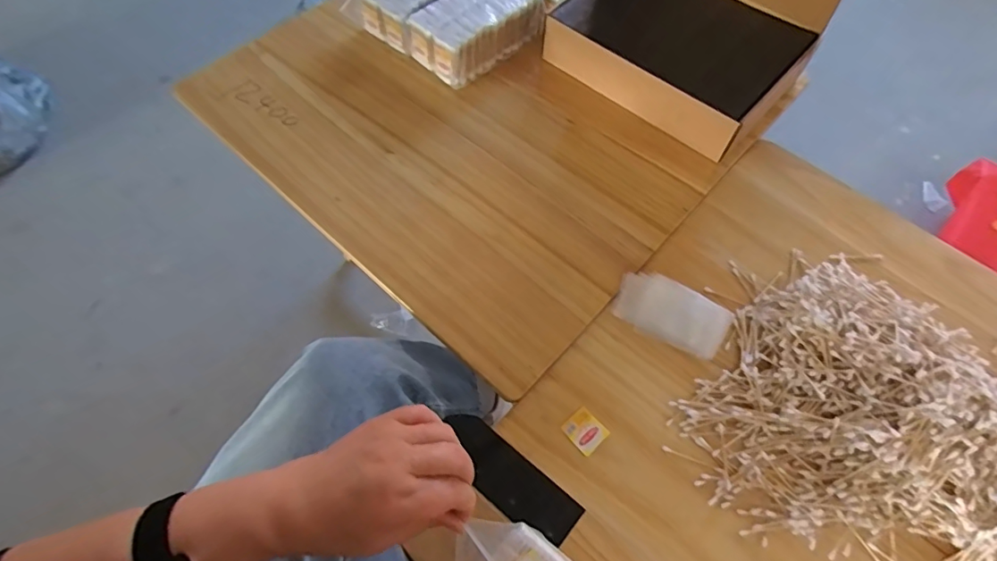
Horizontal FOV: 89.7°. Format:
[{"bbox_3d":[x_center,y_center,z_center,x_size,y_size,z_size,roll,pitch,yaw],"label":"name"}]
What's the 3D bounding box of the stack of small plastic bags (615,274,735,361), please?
[{"bbox_3d":[0.221,0.041,0.639,0.139,0.012,0.083,25,66,13],"label":"stack of small plastic bags"}]

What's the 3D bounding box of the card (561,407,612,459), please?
[{"bbox_3d":[0.101,0.174,0.580,0.042,0.007,0.044,-35,69,-24],"label":"card"}]

